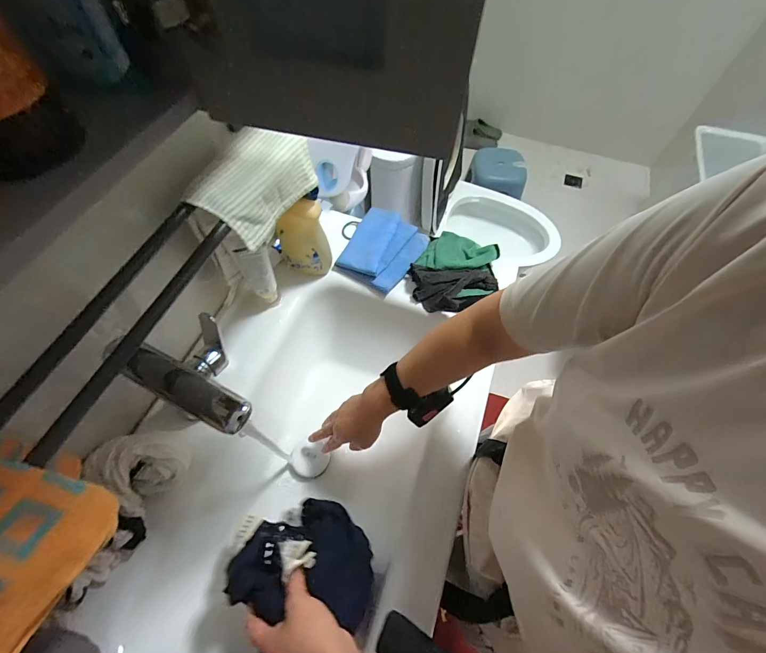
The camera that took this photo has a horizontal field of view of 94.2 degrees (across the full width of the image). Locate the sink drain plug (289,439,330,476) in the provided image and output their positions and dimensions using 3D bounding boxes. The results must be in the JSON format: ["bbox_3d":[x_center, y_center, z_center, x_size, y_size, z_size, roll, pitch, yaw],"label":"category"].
[{"bbox_3d":[-0.127,0.230,0.621,0.067,0.013,0.056,13,63,5],"label":"sink drain plug"}]

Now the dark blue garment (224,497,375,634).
[{"bbox_3d":[-0.101,0.283,0.446,0.172,0.080,0.115,-1,62,-2],"label":"dark blue garment"}]

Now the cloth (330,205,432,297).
[{"bbox_3d":[-0.003,-0.153,0.700,0.138,0.036,0.173,27,65,12],"label":"cloth"}]

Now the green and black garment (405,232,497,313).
[{"bbox_3d":[0.133,-0.105,0.670,0.156,0.042,0.160,5,62,1],"label":"green and black garment"}]

